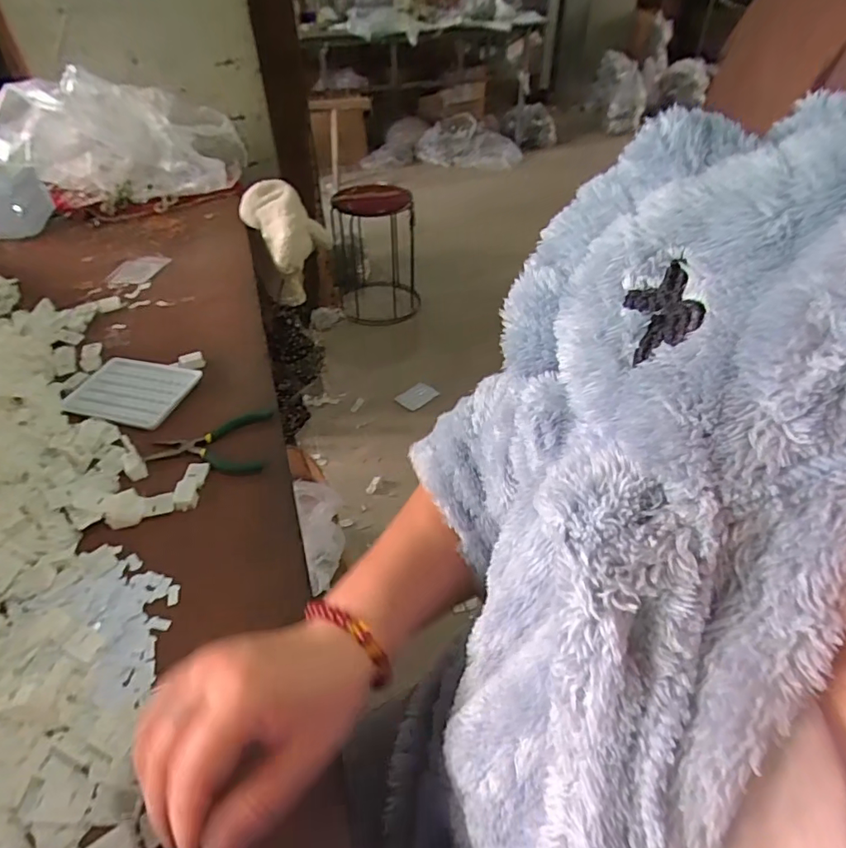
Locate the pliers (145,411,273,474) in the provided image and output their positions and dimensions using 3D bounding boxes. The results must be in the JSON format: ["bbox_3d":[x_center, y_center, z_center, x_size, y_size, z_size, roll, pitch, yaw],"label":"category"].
[{"bbox_3d":[-0.217,0.020,0.525,0.116,0.009,0.097,-5,41,-5],"label":"pliers"}]

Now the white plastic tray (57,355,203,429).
[{"bbox_3d":[-0.331,-0.040,0.591,0.128,0.009,0.095,8,42,10],"label":"white plastic tray"}]

